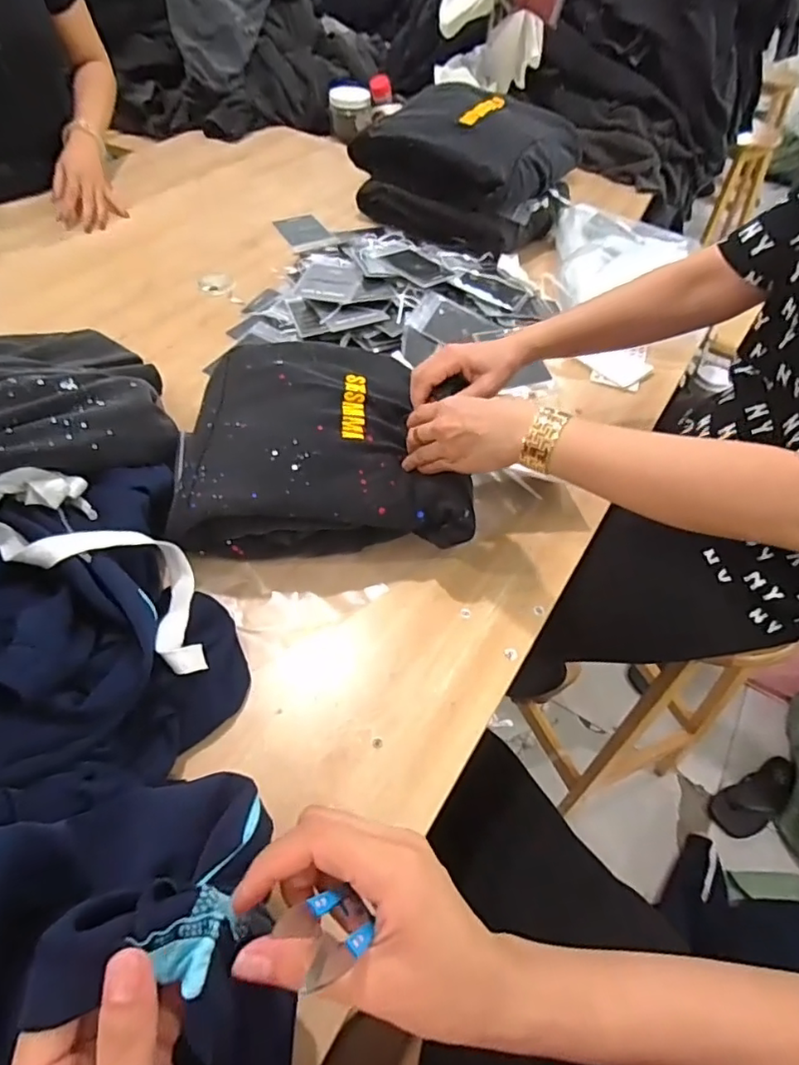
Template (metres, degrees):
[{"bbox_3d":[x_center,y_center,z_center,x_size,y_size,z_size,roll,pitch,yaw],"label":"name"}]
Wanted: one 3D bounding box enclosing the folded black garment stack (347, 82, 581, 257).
[{"bbox_3d":[0.120,-0.628,0.997,0.305,0.183,0.227,34,58,20],"label":"folded black garment stack"}]

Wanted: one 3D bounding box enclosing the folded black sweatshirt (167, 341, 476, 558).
[{"bbox_3d":[-0.077,-0.091,0.623,0.281,0.111,0.238,2,53,-3],"label":"folded black sweatshirt"}]

